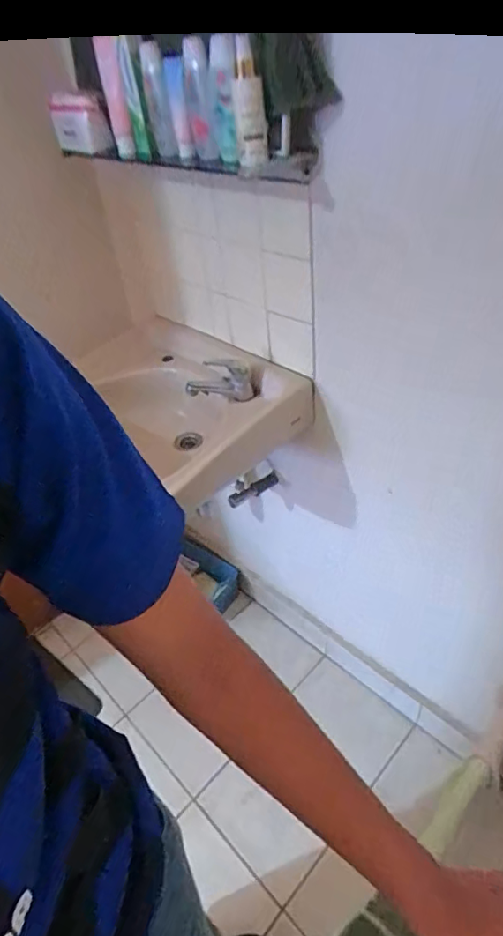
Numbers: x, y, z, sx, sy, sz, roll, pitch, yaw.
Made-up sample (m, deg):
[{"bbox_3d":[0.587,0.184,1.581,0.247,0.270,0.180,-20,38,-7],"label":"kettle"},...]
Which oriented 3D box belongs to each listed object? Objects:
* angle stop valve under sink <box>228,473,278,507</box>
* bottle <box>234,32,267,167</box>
[{"bbox_3d":[0.002,0.045,1.145,0.122,0.048,0.037,-27,40,8],"label":"angle stop valve under sink"},{"bbox_3d":[-0.003,-0.457,0.642,0.036,0.134,0.041,-7,20,0],"label":"bottle"}]

